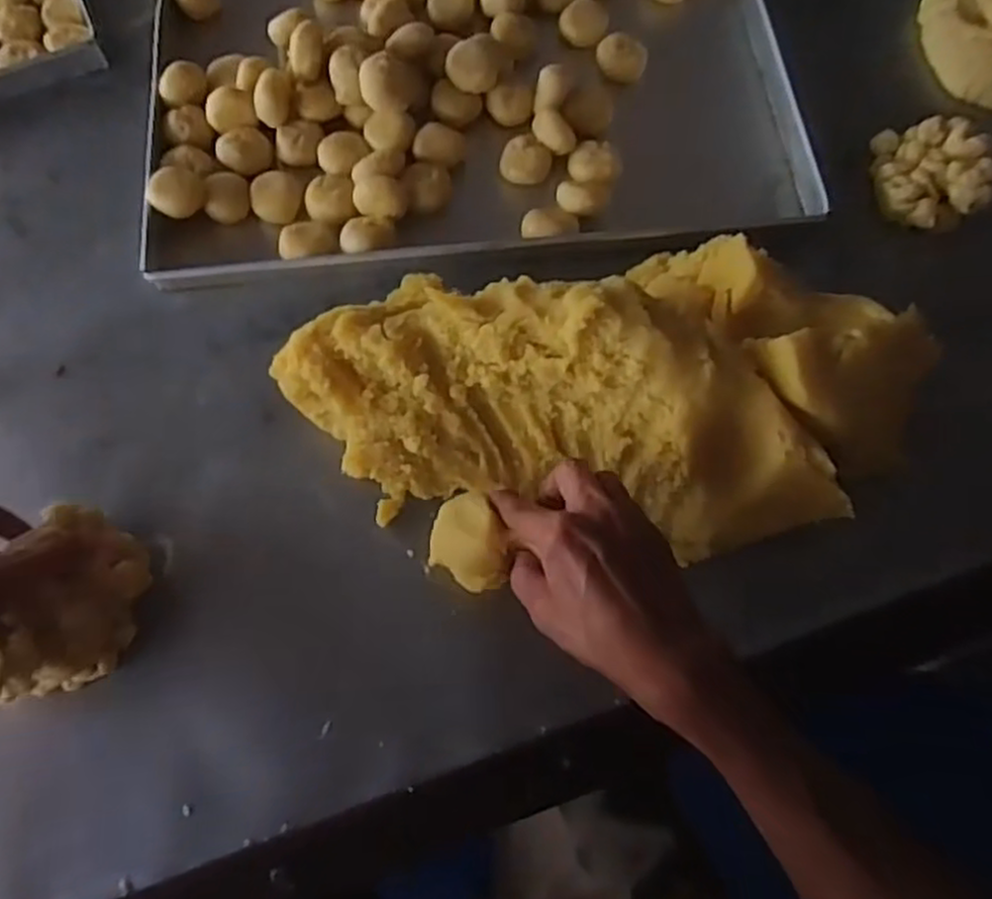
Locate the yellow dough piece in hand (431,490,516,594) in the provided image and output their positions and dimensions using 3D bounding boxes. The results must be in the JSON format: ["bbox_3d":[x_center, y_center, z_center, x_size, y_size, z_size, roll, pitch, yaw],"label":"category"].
[{"bbox_3d":[-0.018,0.057,0.458,0.044,0.023,0.061,-24,73,-7],"label":"yellow dough piece in hand"}]

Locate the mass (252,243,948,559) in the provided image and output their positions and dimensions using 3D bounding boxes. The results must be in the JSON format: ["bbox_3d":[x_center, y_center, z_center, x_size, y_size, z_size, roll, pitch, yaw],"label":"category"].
[{"bbox_3d":[0.067,-0.044,0.478,0.384,0.086,0.186,1,71,5],"label":"mass"}]

